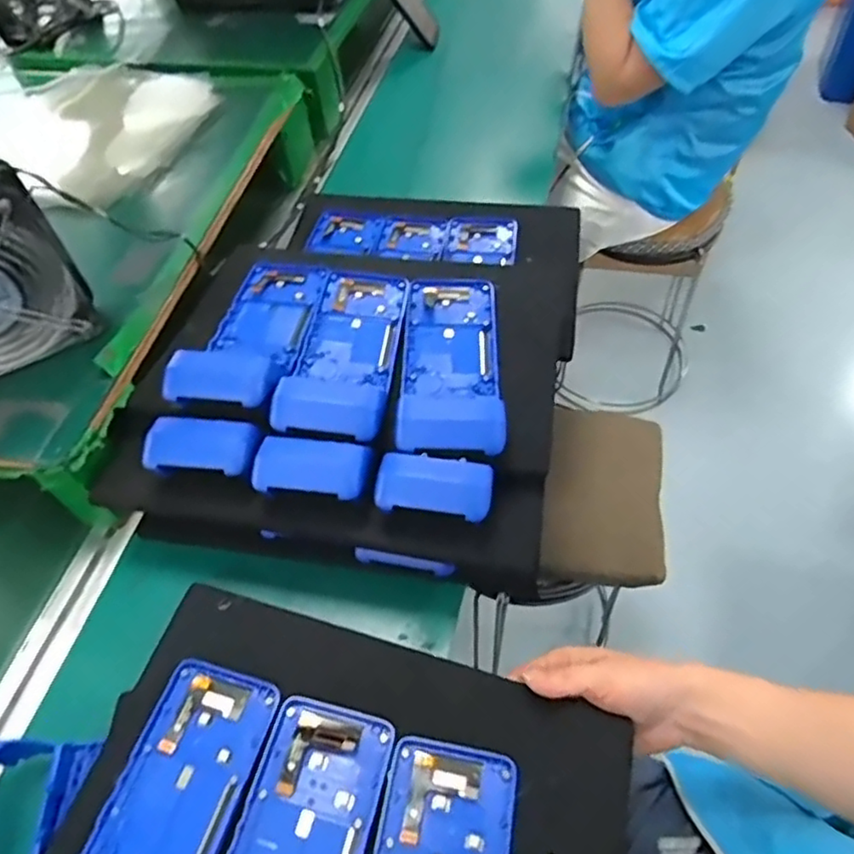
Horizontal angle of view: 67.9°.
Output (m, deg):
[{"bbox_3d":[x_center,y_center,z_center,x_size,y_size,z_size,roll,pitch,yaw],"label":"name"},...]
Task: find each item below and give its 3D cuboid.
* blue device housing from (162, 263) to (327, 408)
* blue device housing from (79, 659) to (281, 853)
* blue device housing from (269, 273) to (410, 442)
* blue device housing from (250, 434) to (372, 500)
[{"bbox_3d":[-0.150,-0.089,0.563,0.085,0.036,0.223,1,35,5],"label":"blue device housing"},{"bbox_3d":[-0.173,0.253,0.378,0.084,0.048,0.222,12,56,12],"label":"blue device housing"},{"bbox_3d":[-0.067,-0.070,0.548,0.083,0.034,0.226,1,37,5],"label":"blue device housing"},{"bbox_3d":[-0.083,0.028,0.457,0.082,0.014,0.040,4,55,7],"label":"blue device housing"}]

